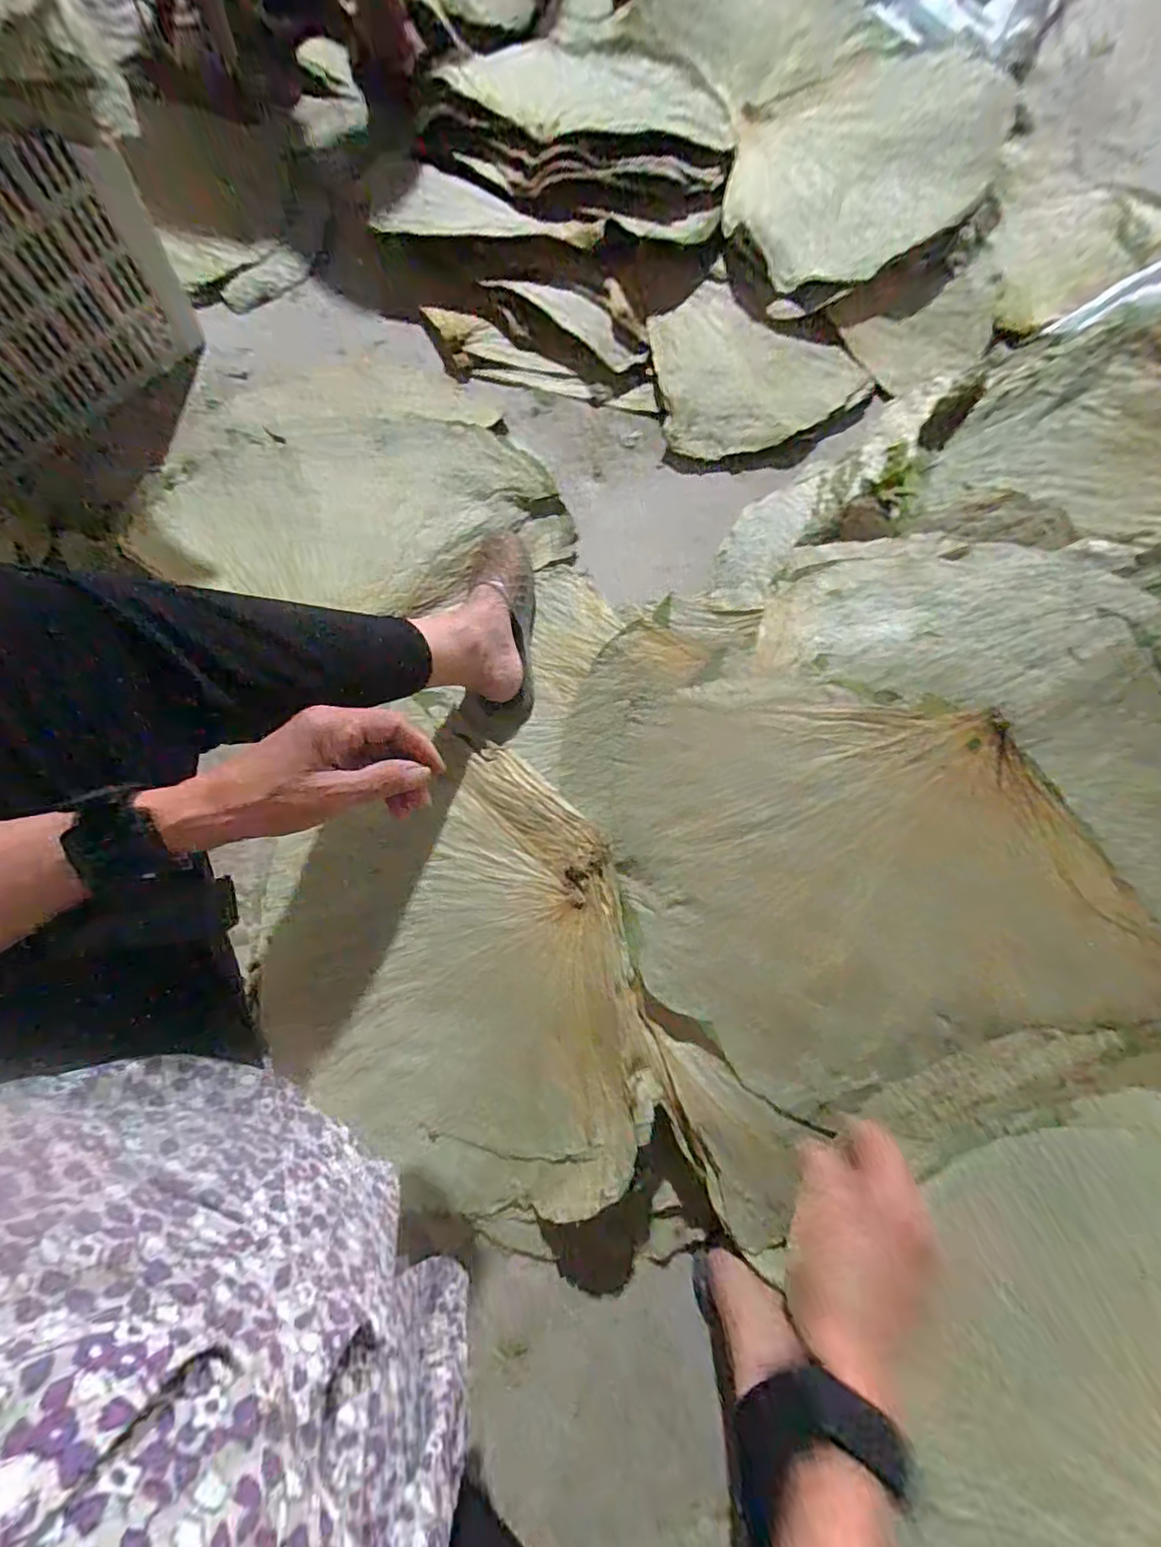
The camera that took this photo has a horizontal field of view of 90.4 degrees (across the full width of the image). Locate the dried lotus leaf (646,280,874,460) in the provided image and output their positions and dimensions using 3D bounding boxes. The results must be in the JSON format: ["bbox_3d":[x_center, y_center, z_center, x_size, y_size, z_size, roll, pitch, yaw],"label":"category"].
[{"bbox_3d":[0.252,-0.583,0.824,0.289,0.025,0.273,-8,75,-3],"label":"dried lotus leaf"}]

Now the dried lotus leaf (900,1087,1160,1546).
[{"bbox_3d":[0.357,0.391,0.386,0.386,0.064,0.235,-31,76,-10],"label":"dried lotus leaf"}]

